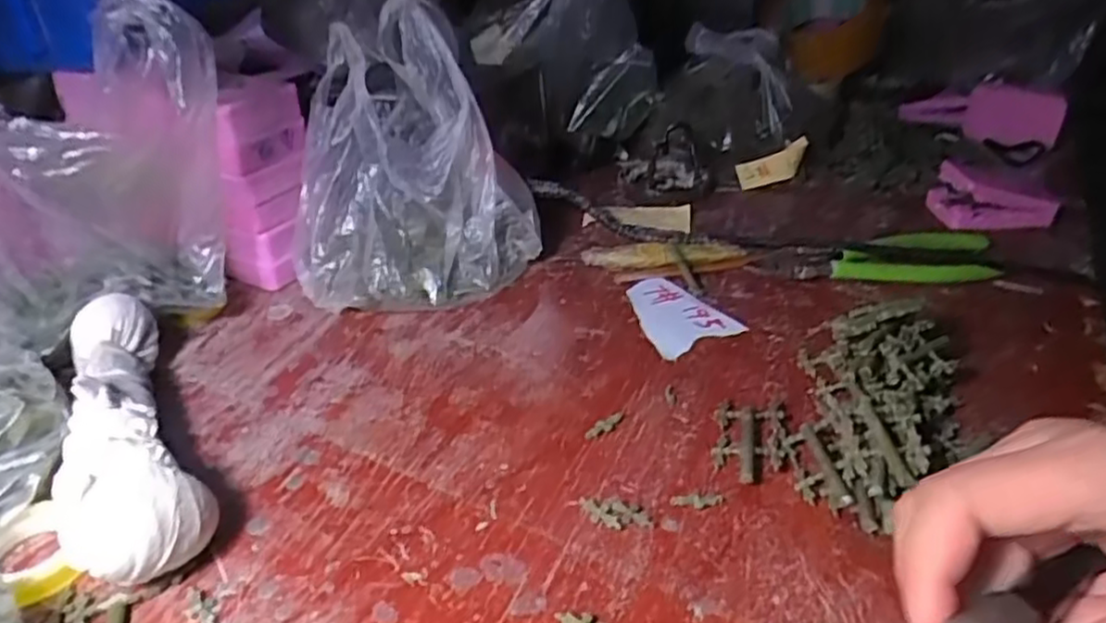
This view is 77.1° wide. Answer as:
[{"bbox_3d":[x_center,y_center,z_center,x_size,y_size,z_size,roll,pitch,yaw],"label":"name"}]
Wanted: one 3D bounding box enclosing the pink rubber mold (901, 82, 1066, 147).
[{"bbox_3d":[0.396,-0.186,0.643,0.131,0.046,0.036,11,34,17],"label":"pink rubber mold"}]

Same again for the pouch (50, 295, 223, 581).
[{"bbox_3d":[-0.174,0.048,0.282,0.045,0.043,0.164,-20,37,-28],"label":"pouch"}]

